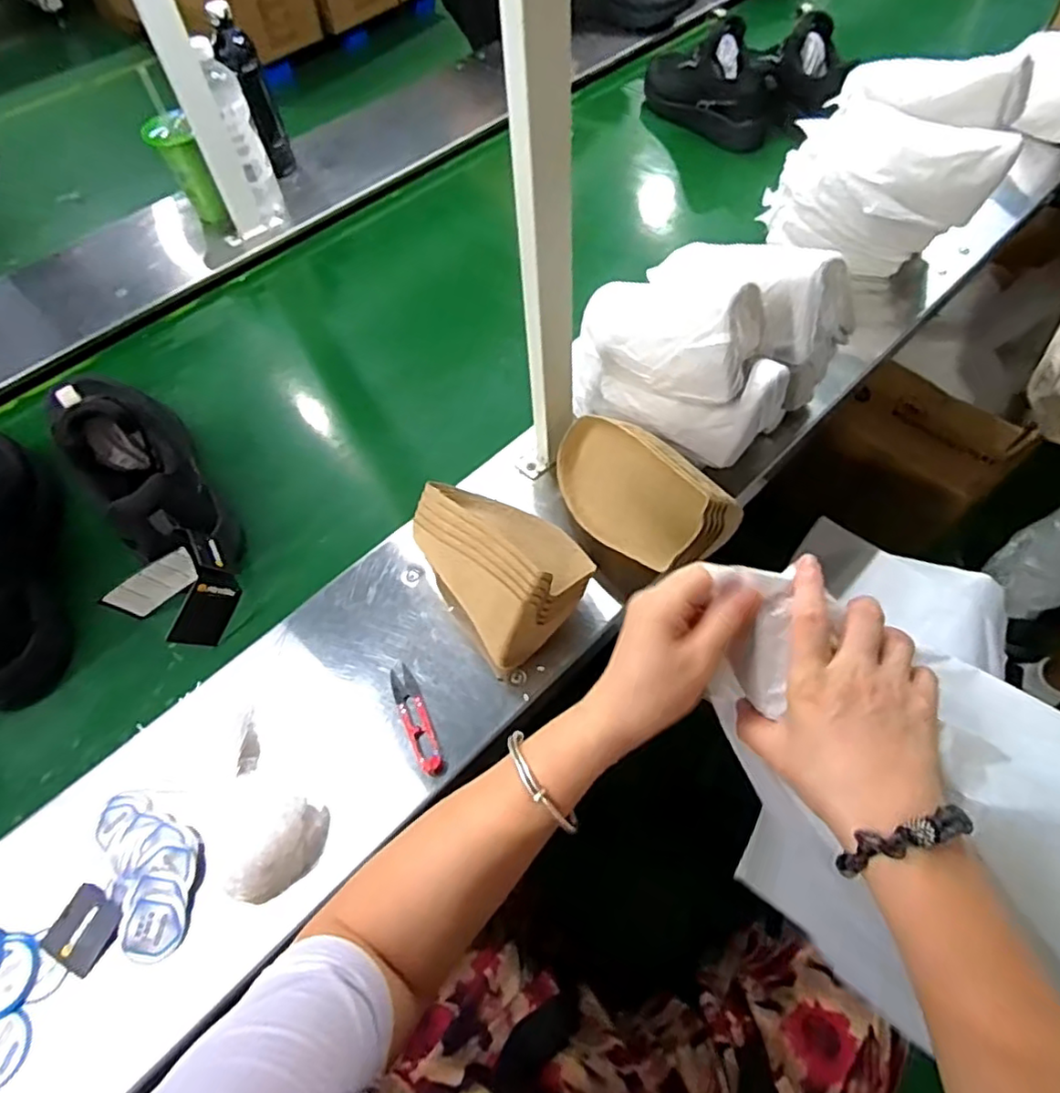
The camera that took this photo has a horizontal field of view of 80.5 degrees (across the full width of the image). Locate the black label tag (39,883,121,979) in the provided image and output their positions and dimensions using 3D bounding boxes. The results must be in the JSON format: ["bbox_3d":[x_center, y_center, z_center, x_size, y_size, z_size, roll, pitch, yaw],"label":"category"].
[{"bbox_3d":[-0.345,0.297,0.486,0.050,0.007,0.049,20,62,15],"label":"black label tag"}]

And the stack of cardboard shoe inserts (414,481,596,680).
[{"bbox_3d":[-0.028,0.004,0.587,0.118,0.113,0.176,-31,62,-15],"label":"stack of cardboard shoe inserts"}]

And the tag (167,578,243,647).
[{"bbox_3d":[-0.321,0.068,0.624,0.011,0.052,0.065,32,97,41],"label":"tag"}]

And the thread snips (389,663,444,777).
[{"bbox_3d":[-0.102,0.153,0.559,0.023,0.009,0.103,-23,61,-11],"label":"thread snips"}]

